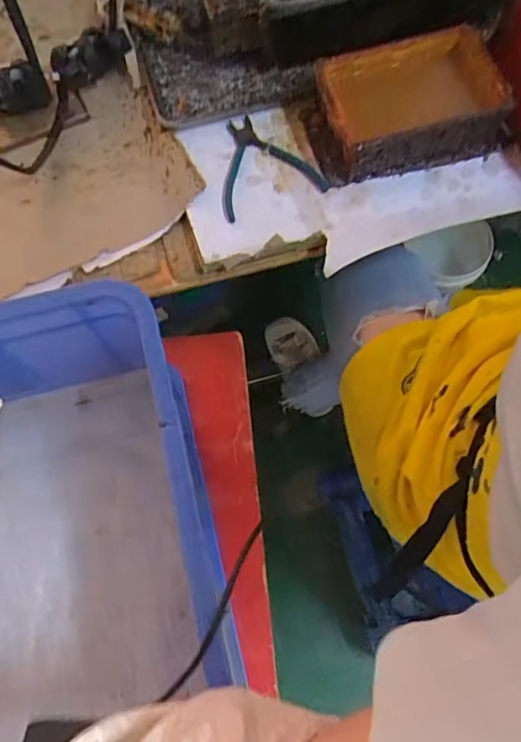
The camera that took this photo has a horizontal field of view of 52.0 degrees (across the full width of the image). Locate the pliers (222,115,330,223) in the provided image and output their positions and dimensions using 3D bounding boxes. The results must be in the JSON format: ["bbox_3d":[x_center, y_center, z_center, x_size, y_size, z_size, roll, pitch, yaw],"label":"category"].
[{"bbox_3d":[0.001,-0.259,0.662,0.127,0.006,0.138,-18,71,-6],"label":"pliers"}]

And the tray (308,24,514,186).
[{"bbox_3d":[0.169,-0.319,0.642,0.215,0.062,0.142,-14,71,-4],"label":"tray"}]

